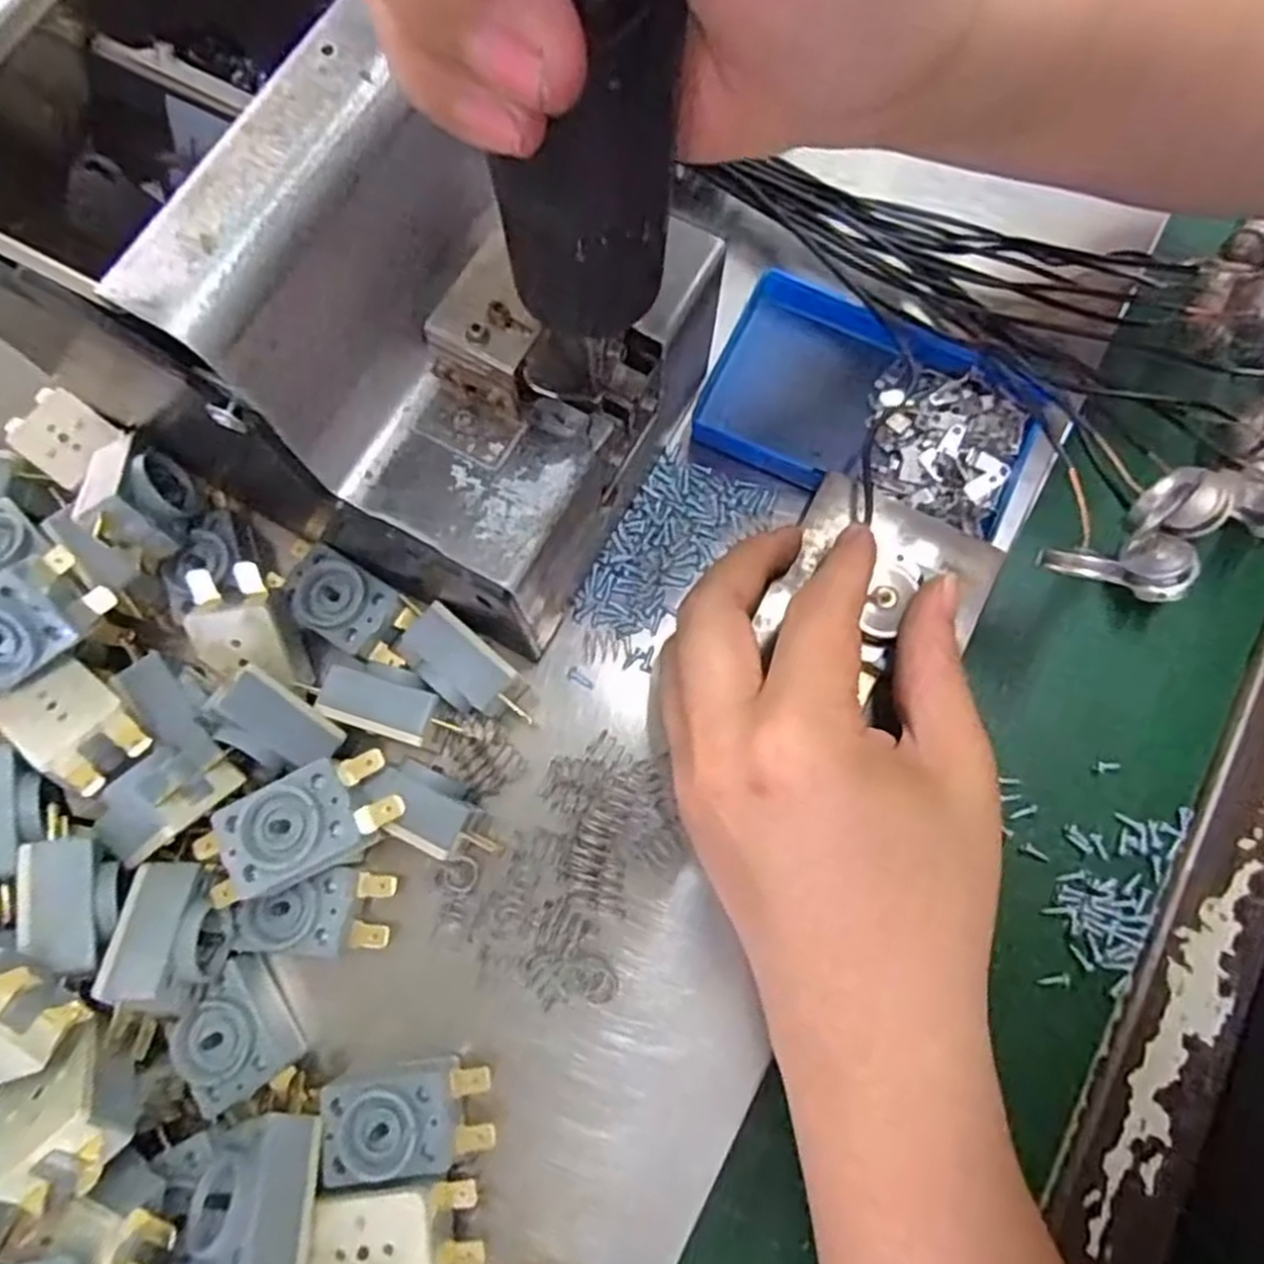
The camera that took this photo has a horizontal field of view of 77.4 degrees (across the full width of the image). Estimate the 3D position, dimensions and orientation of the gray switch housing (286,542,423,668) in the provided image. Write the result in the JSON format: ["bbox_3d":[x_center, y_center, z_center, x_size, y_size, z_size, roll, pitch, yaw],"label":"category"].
[{"bbox_3d":[-0.095,-0.008,0.268,0.044,0.017,0.026,29,78,5],"label":"gray switch housing"}]

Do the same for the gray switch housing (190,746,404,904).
[{"bbox_3d":[-0.095,0.057,0.226,0.057,0.019,0.029,-27,79,-7],"label":"gray switch housing"}]

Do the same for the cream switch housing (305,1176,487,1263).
[{"bbox_3d":[-0.065,0.167,0.222,0.044,0.025,0.026,-2,77,-2],"label":"cream switch housing"}]

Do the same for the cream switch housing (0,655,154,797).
[{"bbox_3d":[-0.161,0.029,0.230,0.042,0.018,0.026,32,56,21],"label":"cream switch housing"}]

